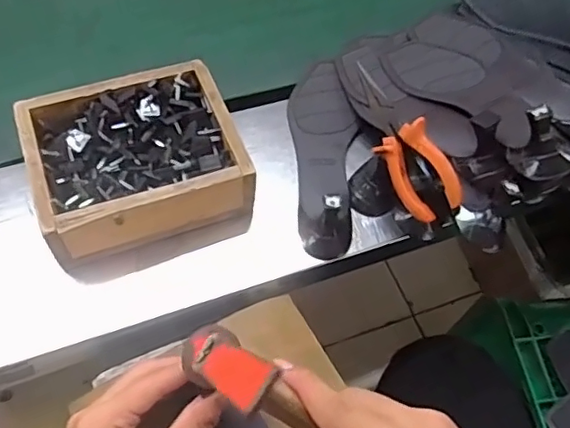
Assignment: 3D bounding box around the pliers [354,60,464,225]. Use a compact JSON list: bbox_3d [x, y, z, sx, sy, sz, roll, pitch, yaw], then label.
[{"bbox_3d":[0.104,-0.065,0.510,0.012,0.051,0.147,-10,69,-57],"label":"pliers"}]

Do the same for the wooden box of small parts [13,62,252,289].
[{"bbox_3d":[-0.134,-0.047,0.525,0.181,0.065,0.159,-18,61,-15],"label":"wooden box of small parts"}]

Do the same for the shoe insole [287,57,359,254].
[{"bbox_3d":[0.040,-0.076,0.571,0.069,0.052,0.243,-7,57,2],"label":"shoe insole"}]

